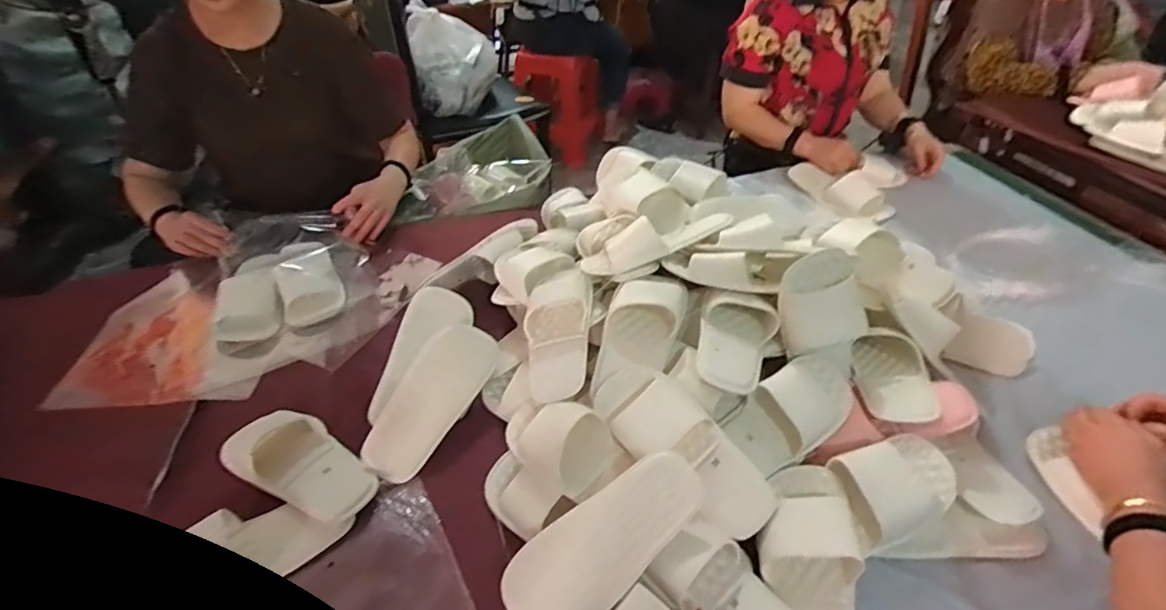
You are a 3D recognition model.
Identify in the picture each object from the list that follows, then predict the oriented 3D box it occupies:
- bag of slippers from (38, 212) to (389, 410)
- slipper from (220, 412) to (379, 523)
[{"bbox_3d":[-0.596,0.008,0.952,0.473,0.096,0.370,-19,44,-20],"label":"bag of slippers"},{"bbox_3d":[-0.368,0.201,0.729,0.234,0.046,0.099,19,45,22],"label":"slipper"}]

